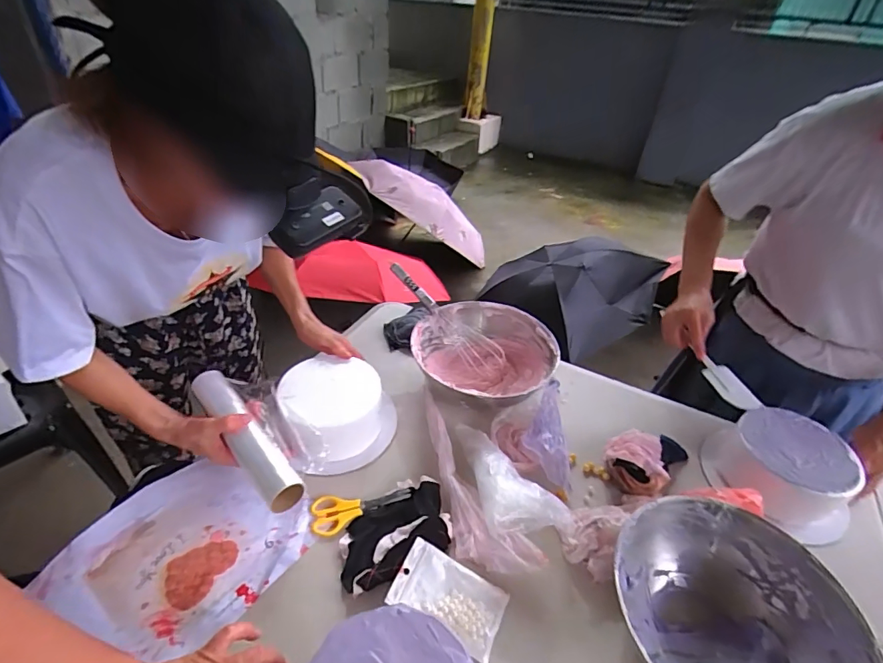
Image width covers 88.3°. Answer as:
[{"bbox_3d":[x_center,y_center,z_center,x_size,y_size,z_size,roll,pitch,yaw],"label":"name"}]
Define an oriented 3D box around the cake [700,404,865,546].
[{"bbox_3d":[0.511,0.205,0.686,0.172,0.086,0.194,-29,49,-34],"label":"cake"}]

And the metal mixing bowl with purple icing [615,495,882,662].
[{"bbox_3d":[0.315,0.316,0.490,0.215,0.095,0.236,2,38,-2],"label":"metal mixing bowl with purple icing"}]

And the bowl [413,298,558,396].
[{"bbox_3d":[0.069,0.048,0.795,0.228,0.084,0.238,2,38,-2],"label":"bowl"}]

